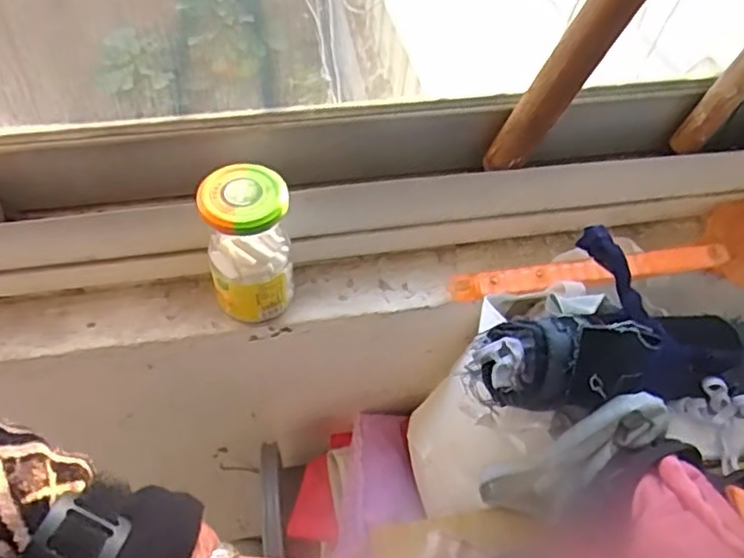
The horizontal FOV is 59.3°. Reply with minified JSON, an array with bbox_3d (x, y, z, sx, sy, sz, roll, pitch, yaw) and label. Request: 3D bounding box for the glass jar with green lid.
[{"bbox_3d":[-0.090,-0.017,0.481,0.060,0.131,0.055,-6,54,-8],"label":"glass jar with green lid"}]

